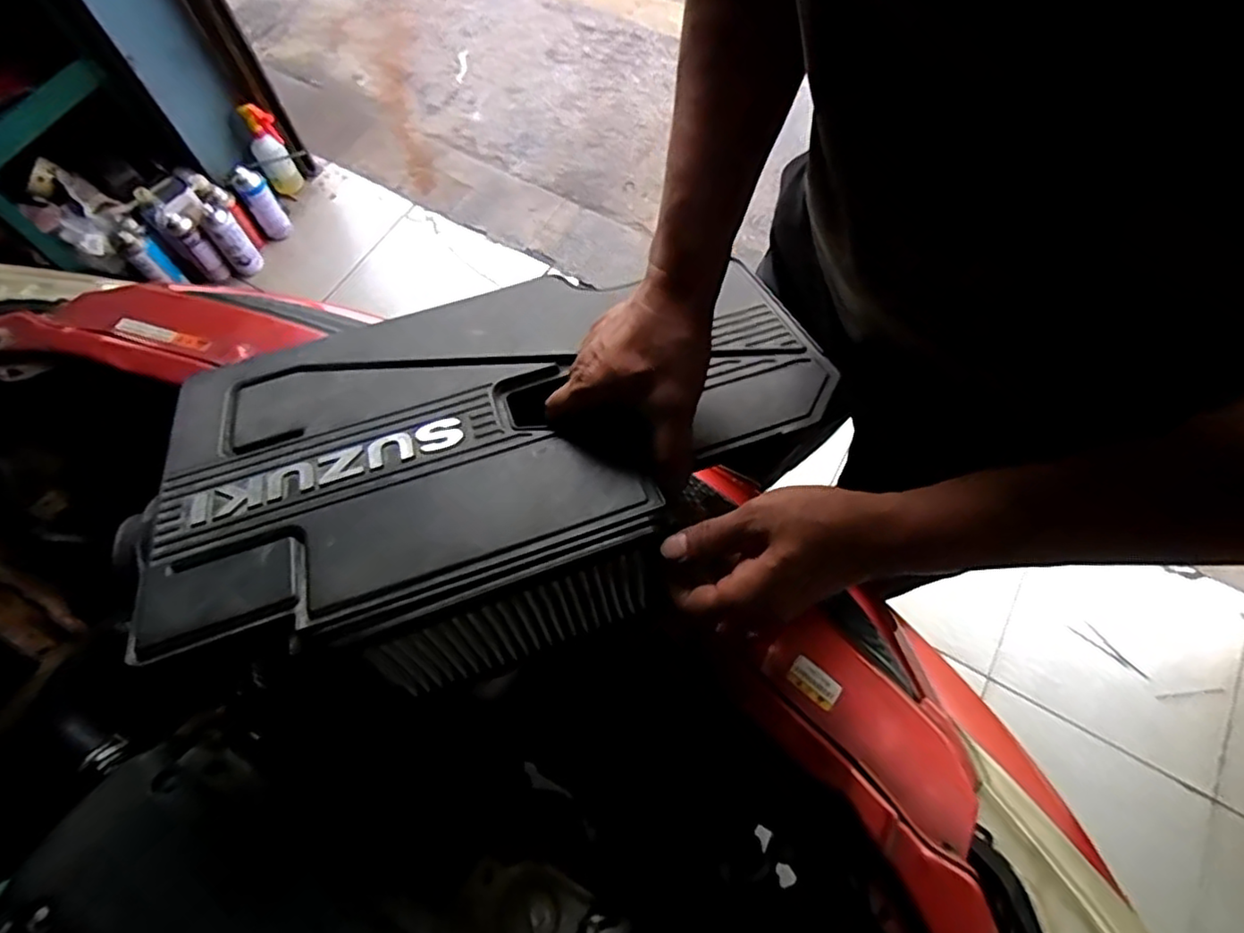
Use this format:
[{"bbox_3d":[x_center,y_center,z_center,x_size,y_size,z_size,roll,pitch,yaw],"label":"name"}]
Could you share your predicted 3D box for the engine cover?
[{"bbox_3d":[-0.094,-0.014,0.495,0.466,0.118,0.312,-21,66,-13],"label":"engine cover"}]

